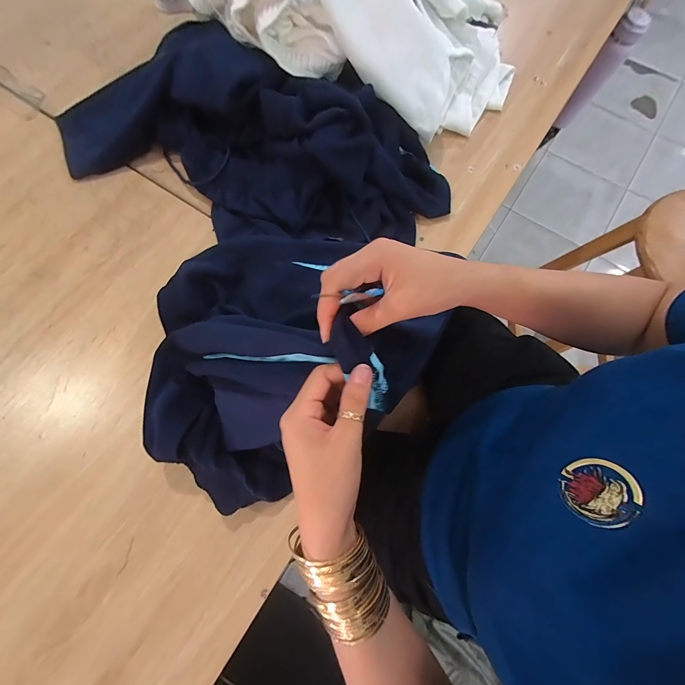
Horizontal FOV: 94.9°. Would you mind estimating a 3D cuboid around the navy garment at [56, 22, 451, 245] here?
[{"bbox_3d":[-0.143,-0.293,0.445,0.612,0.139,0.220,20,74,4],"label":"navy garment"}]

